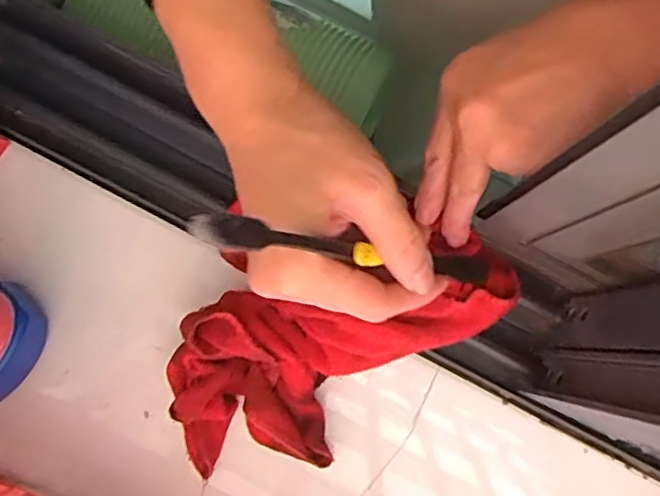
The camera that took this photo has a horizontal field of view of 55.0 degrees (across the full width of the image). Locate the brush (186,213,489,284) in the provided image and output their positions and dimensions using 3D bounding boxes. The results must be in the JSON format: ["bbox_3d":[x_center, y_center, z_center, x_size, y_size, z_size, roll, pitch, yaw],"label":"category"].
[{"bbox_3d":[0.023,0.004,0.292,0.018,0.214,0.015,-13,78,35],"label":"brush"}]

